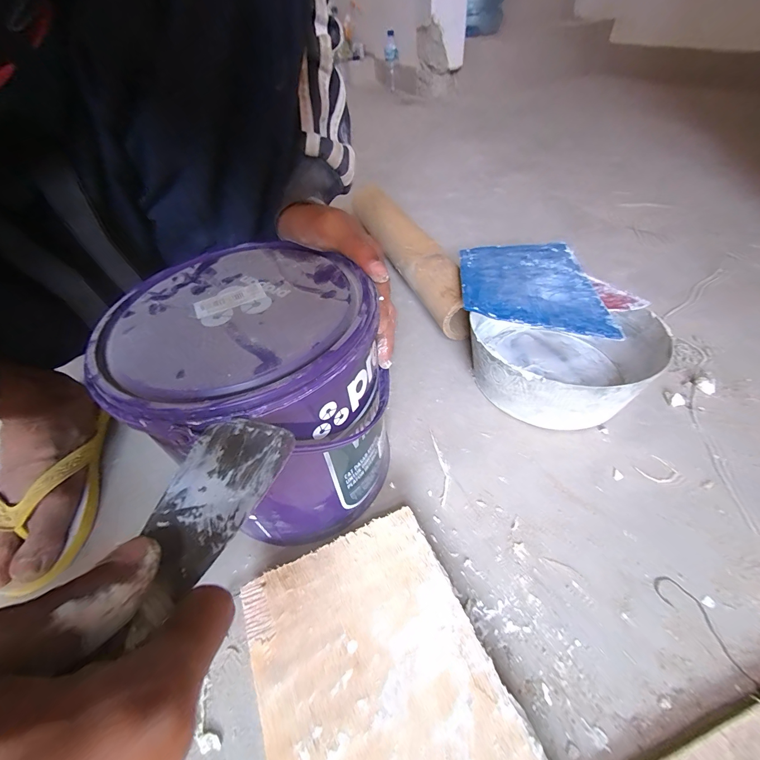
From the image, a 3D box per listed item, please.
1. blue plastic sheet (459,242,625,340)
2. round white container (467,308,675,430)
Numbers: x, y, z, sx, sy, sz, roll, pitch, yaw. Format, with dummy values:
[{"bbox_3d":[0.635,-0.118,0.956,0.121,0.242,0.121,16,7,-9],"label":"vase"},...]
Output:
[{"bbox_3d":[0.170,-0.117,0.408,0.144,0.006,0.198,4,45,4],"label":"blue plastic sheet"},{"bbox_3d":[0.195,-0.024,0.374,0.168,0.078,0.162,-3,47,3],"label":"round white container"}]

